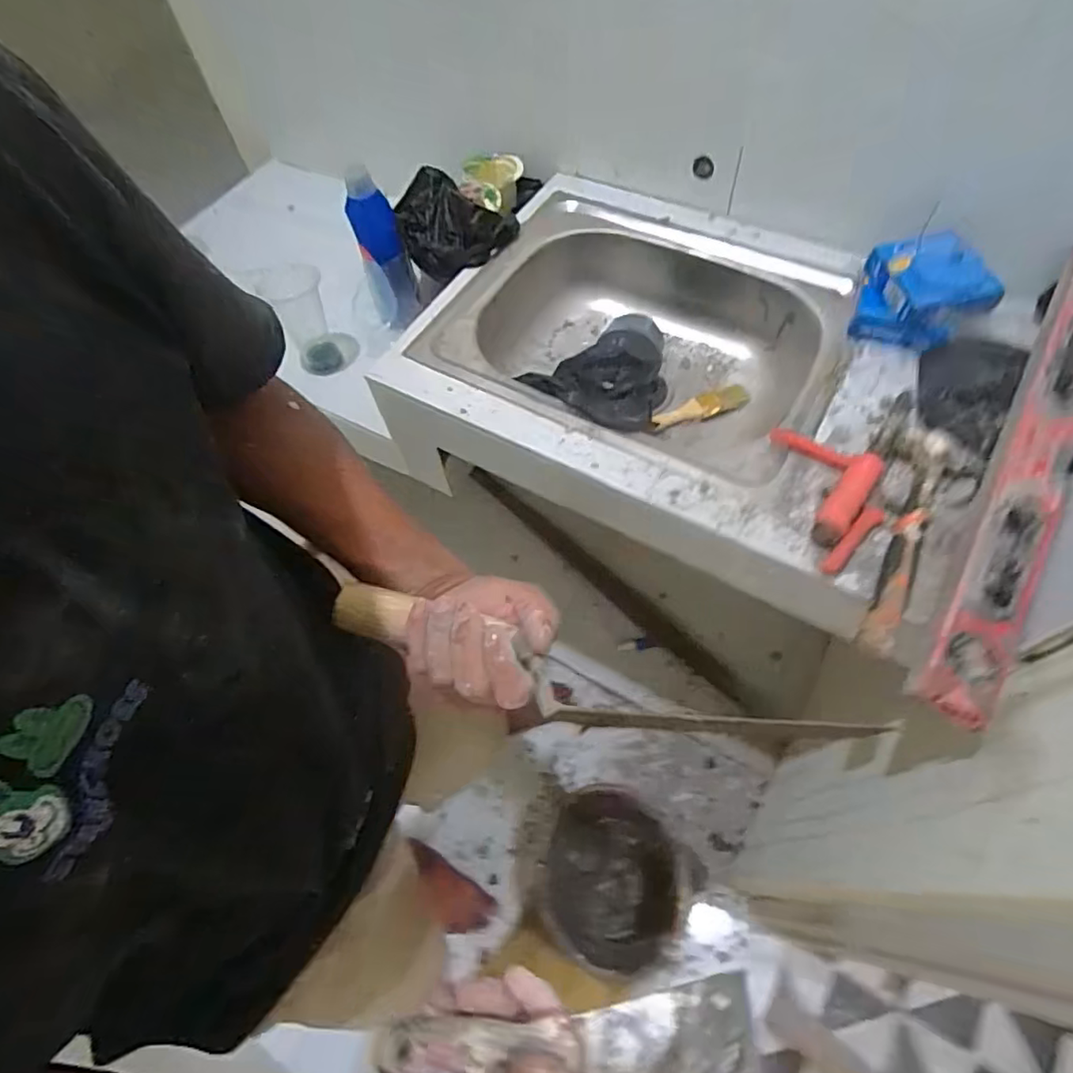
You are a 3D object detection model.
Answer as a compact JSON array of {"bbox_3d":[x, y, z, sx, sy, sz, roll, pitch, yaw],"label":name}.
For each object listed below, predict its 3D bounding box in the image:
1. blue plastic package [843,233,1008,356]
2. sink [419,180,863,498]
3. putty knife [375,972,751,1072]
[{"bbox_3d":[0.468,-0.297,0.717,0.144,0.076,0.127,22,64,16],"label":"blue plastic package"},{"bbox_3d":[0.153,-0.273,0.858,0.492,0.146,0.450,22,64,16],"label":"sink"},{"bbox_3d":[0.010,0.257,0.299,0.189,0.014,0.053,-8,59,11],"label":"putty knife"}]

